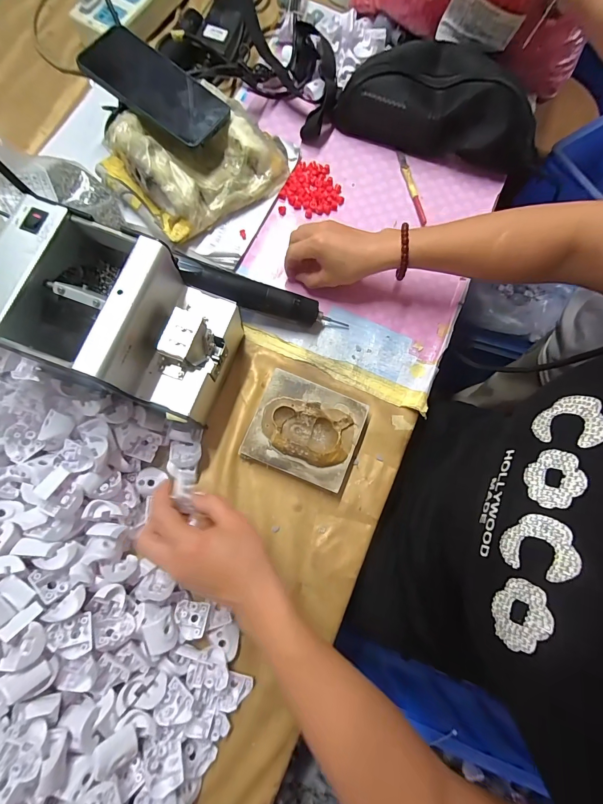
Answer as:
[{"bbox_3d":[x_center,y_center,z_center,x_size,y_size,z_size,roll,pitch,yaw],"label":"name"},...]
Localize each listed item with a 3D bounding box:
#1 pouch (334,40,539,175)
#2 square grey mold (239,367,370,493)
[{"bbox_3d":[0.193,-0.417,0.472,0.273,0.082,0.130,15,78,-1],"label":"pouch"},{"bbox_3d":[0.006,0.032,0.389,0.113,0.032,0.103,22,78,1],"label":"square grey mold"}]

